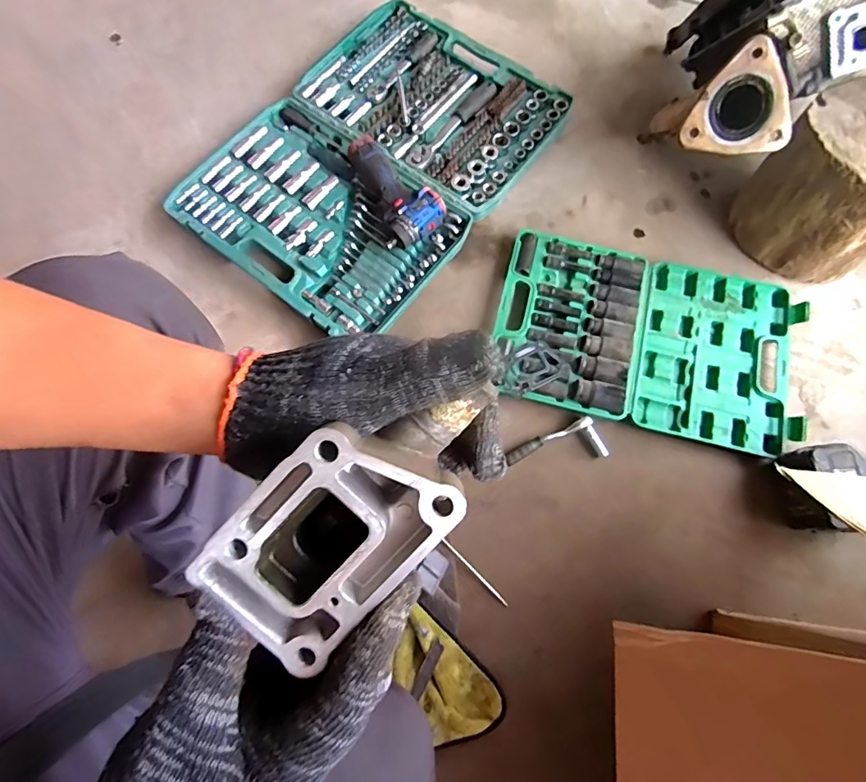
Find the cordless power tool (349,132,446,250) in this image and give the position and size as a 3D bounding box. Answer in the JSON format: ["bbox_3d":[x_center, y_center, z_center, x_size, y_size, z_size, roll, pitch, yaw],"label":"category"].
[{"bbox_3d":[-0.058,-0.343,0.813,0.110,0.061,0.214,-21,76,-7],"label":"cordless power tool"}]

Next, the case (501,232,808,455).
[{"bbox_3d":[0.347,-0.087,0.777,0.467,0.041,0.298,13,75,2],"label":"case"}]

